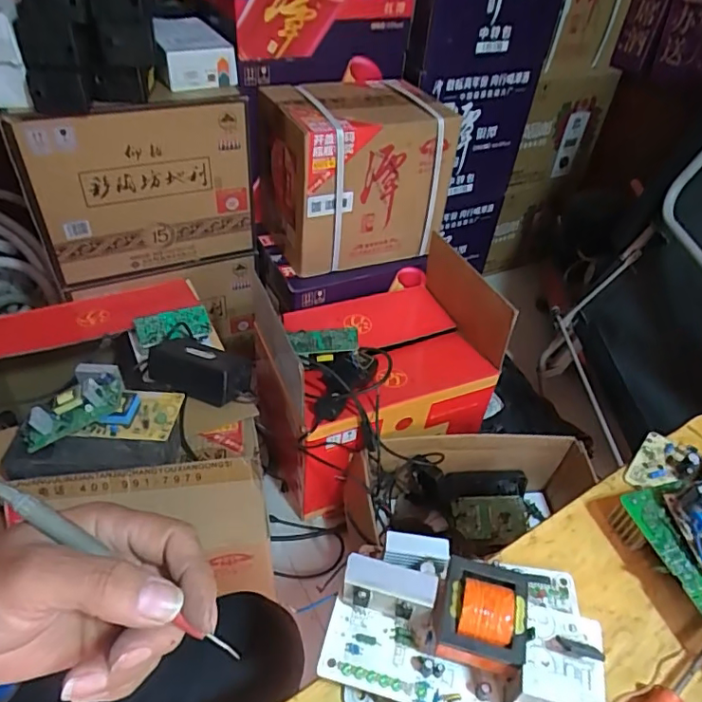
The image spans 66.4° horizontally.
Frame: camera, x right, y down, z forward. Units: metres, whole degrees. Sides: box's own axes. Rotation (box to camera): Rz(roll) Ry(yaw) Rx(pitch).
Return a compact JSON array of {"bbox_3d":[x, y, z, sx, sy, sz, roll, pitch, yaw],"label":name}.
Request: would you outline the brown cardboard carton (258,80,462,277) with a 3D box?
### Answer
[{"bbox_3d":[0.002,-0.351,1.083,0.328,0.293,0.229,-14,47,-20],"label":"brown cardboard carton"}]

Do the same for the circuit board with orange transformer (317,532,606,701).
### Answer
[{"bbox_3d":[0.073,0.164,0.325,0.161,0.042,0.095,14,44,8],"label":"circuit board with orange transformer"}]

